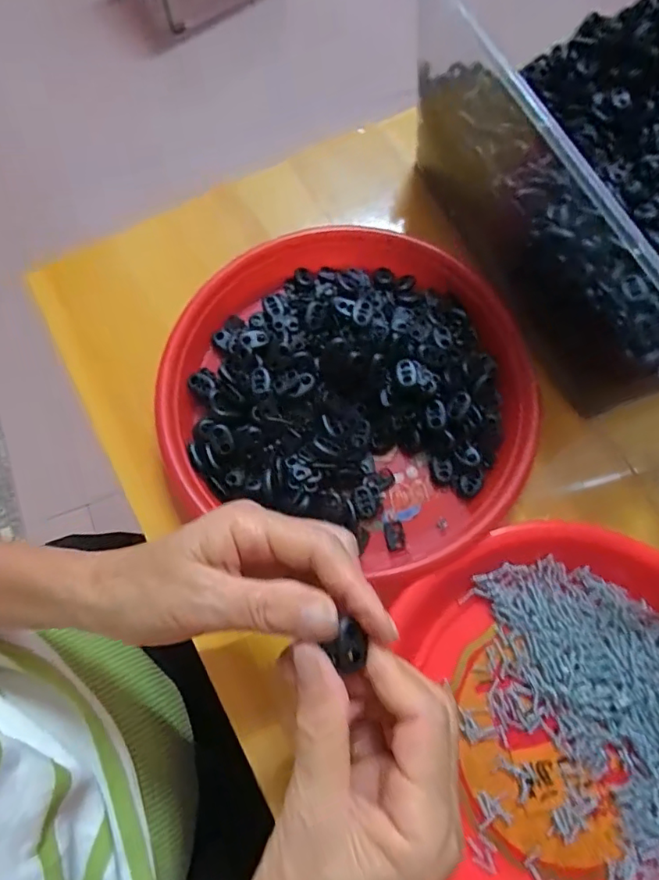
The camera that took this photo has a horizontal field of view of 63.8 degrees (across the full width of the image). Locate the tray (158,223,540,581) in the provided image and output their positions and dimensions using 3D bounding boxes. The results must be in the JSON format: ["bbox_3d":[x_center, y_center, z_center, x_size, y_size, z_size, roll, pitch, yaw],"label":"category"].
[{"bbox_3d":[0.015,-0.037,0.349,0.238,0.036,0.238,19,74,5],"label":"tray"}]

